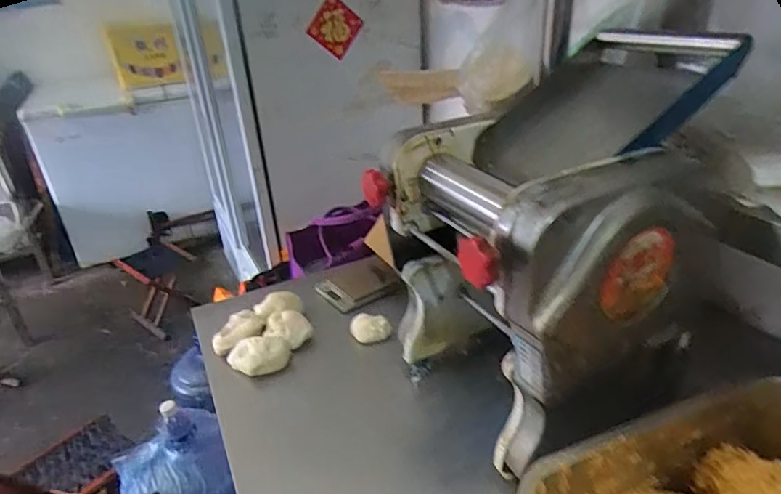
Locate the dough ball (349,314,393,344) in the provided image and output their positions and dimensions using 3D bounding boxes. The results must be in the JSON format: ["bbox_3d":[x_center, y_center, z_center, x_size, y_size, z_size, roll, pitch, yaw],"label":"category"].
[{"bbox_3d":[-0.033,0.133,0.840,0.063,0.026,0.044,3,29,12],"label":"dough ball"}]

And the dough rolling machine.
[{"bbox_3d":[0.204,0.008,0.605,0.369,0.392,0.289,-15,31,-21],"label":"dough rolling machine"}]

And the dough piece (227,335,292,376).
[{"bbox_3d":[-0.207,0.164,0.791,0.093,0.039,0.066,-17,31,-23],"label":"dough piece"}]

